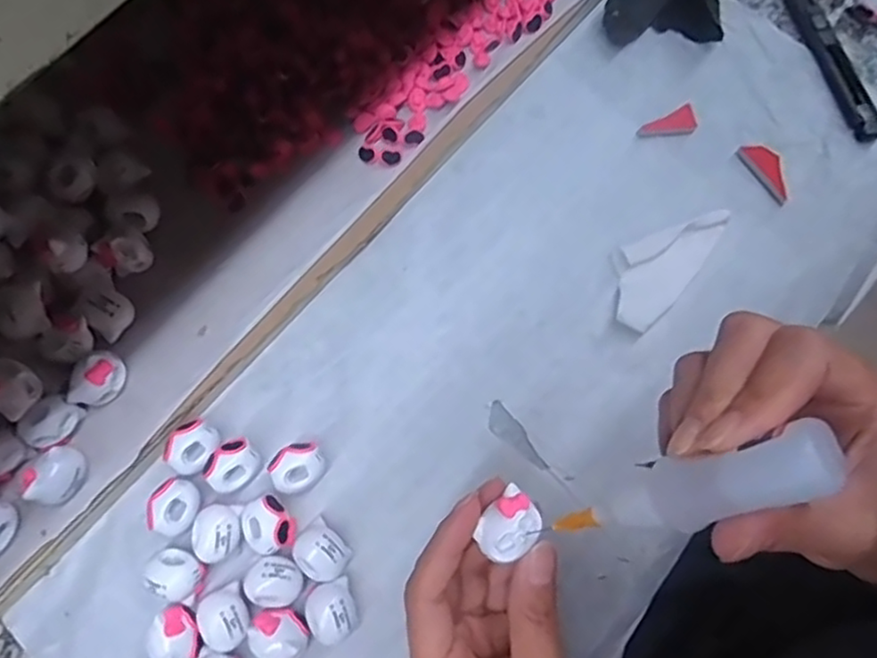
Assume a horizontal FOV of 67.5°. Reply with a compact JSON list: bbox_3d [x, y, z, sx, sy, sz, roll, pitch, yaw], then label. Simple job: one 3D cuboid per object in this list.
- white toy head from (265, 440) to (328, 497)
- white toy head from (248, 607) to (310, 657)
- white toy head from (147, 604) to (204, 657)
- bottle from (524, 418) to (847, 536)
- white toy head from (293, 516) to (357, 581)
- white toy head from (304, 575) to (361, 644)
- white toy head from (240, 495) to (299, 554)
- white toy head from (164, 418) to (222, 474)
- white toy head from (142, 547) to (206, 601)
[{"bbox_3d":[-0.066,0.066,0.312,0.025,0.019,0.021,-21,76,-7],"label":"white toy head"},{"bbox_3d":[-0.071,0.136,0.291,0.025,0.019,0.022,43,78,9],"label":"white toy head"},{"bbox_3d":[-0.116,0.136,0.289,0.020,0.016,0.024,-27,77,-9],"label":"white toy head"},{"bbox_3d":[0.078,0.047,0.195,0.026,0.075,0.019,-4,69,-47],"label":"bottle"},{"bbox_3d":[-0.054,0.103,0.301,0.020,0.019,0.025,-42,80,-12],"label":"white toy head"},{"bbox_3d":[-0.048,0.126,0.294,0.021,0.021,0.024,-18,76,-7],"label":"white toy head"},{"bbox_3d":[-0.079,0.091,0.303,0.021,0.017,0.025,-31,78,-10],"label":"white toy head"},{"bbox_3d":[-0.117,0.056,0.314,0.020,0.016,0.025,35,76,8],"label":"white toy head"},{"bbox_3d":[-0.119,0.110,0.297,0.023,0.018,0.019,36,77,8],"label":"white toy head"}]

